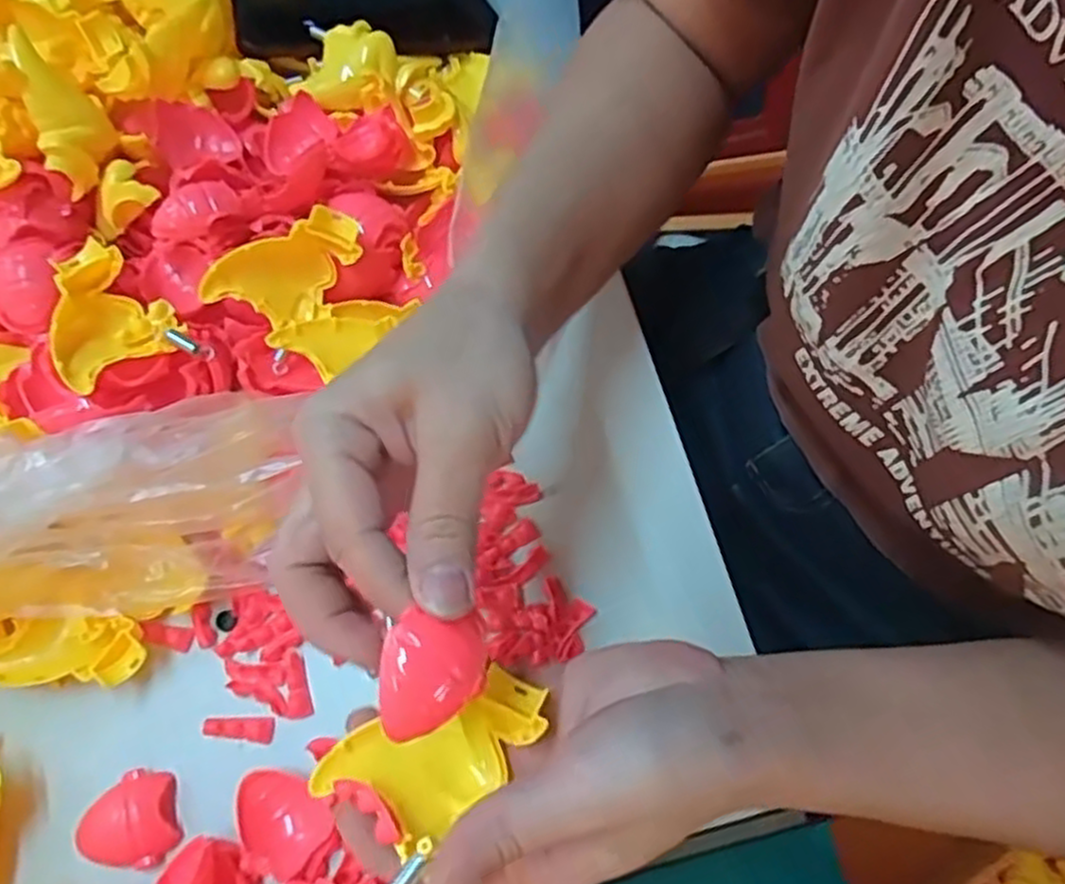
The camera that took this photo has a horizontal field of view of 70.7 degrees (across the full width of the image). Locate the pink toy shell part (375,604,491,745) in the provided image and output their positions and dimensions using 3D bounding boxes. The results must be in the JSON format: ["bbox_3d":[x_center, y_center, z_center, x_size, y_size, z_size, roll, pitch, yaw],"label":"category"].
[{"bbox_3d":[-0.031,0.069,0.223,0.030,0.015,0.035,16,74,-21],"label":"pink toy shell part"}]

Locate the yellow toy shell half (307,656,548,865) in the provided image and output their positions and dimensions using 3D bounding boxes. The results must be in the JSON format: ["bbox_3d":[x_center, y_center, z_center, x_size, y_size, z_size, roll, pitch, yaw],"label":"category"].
[{"bbox_3d":[-0.032,0.108,0.252,0.077,0.022,0.042,-24,71,-7],"label":"yellow toy shell half"}]

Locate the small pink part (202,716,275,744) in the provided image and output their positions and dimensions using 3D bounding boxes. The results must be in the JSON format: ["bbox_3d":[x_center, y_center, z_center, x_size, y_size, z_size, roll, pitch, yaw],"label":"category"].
[{"bbox_3d":[-0.135,0.133,0.346,0.031,0.008,0.011,0,69,2],"label":"small pink part"}]

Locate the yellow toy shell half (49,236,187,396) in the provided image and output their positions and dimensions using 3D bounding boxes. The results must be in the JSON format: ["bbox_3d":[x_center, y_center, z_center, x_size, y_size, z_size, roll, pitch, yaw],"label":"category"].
[{"bbox_3d":[-0.206,-0.058,0.356,0.063,0.032,0.055,39,75,15],"label":"yellow toy shell half"}]

